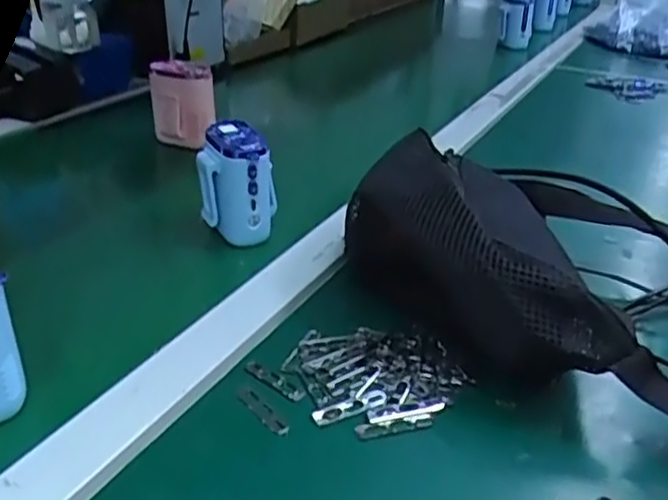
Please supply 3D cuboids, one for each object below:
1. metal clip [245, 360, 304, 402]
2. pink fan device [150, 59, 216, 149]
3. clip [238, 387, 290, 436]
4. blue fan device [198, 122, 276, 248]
[{"bbox_3d":[-0.034,0.076,0.397,0.043,0.004,0.009,23,35,32],"label":"metal clip"},{"bbox_3d":[-0.160,-0.157,0.727,0.061,0.083,0.056,-5,30,-15],"label":"pink fan device"},{"bbox_3d":[-0.039,0.087,0.374,0.009,0.004,0.043,-19,36,-35],"label":"clip"},{"bbox_3d":[-0.078,-0.054,0.548,0.052,0.084,0.068,-17,35,-32],"label":"blue fan device"}]

